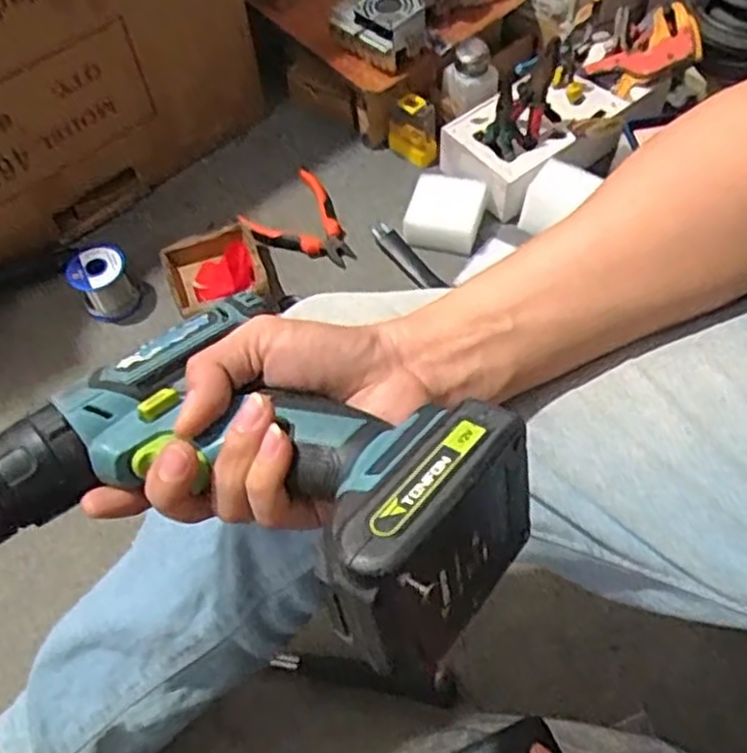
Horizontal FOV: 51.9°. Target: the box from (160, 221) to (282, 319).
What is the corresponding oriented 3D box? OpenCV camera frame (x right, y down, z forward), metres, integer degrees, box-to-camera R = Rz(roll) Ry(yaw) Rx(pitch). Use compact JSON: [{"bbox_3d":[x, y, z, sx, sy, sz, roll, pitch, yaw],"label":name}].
[{"bbox_3d":[-0.179,-0.122,0.891,0.115,0.039,0.118,-22,60,-9],"label":"box"}]

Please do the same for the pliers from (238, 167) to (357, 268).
[{"bbox_3d":[-0.073,-0.190,0.932,0.132,0.028,0.122,28,65,19],"label":"pliers"}]

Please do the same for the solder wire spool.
[{"bbox_3d":[-0.309,-0.108,0.887,0.069,0.064,0.067,-35,63,-16],"label":"solder wire spool"}]

